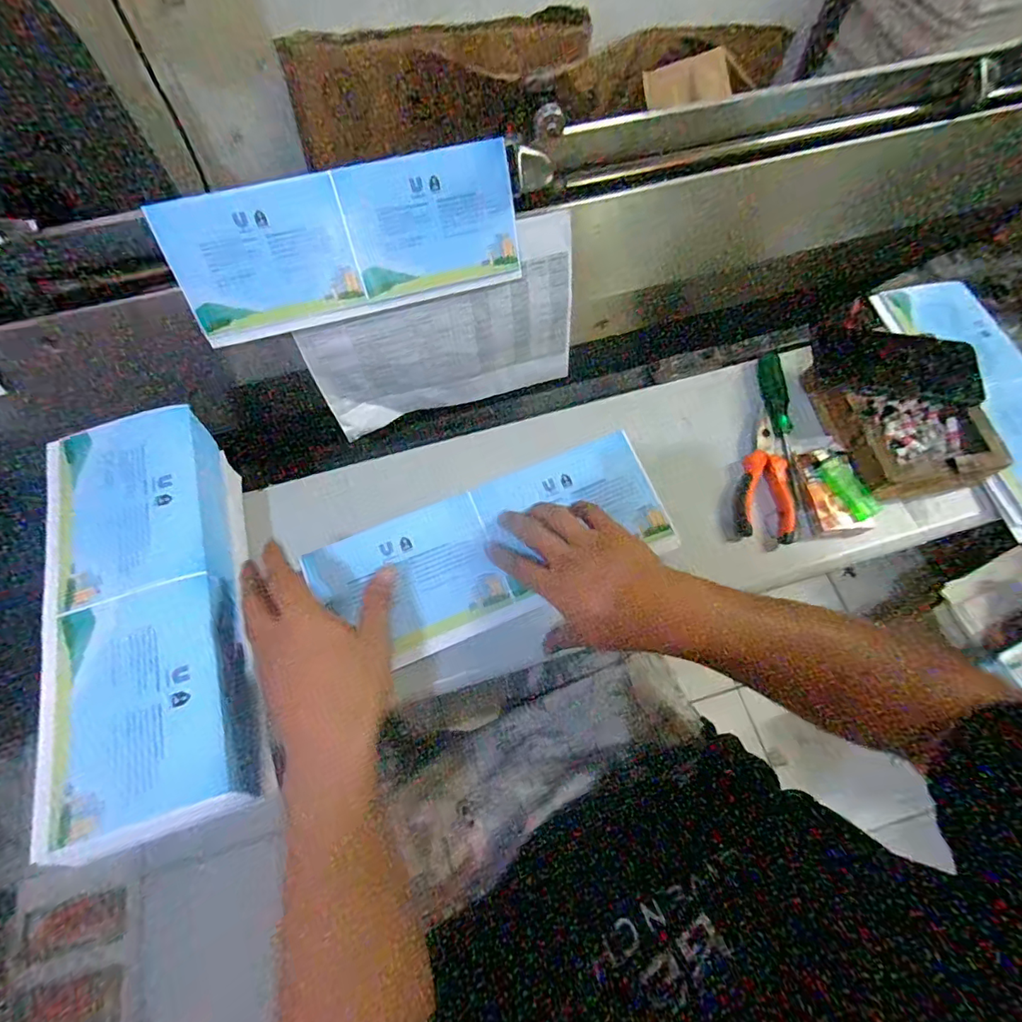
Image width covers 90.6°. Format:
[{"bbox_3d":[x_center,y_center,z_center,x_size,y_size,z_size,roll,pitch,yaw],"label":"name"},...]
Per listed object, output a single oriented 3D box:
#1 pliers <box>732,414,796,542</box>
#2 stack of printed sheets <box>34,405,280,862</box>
[{"bbox_3d":[0.255,-0.031,0.514,0.051,0.036,0.125,7,66,3],"label":"pliers"},{"bbox_3d":[-0.279,0.081,0.404,0.126,0.091,0.310,-17,68,-7],"label":"stack of printed sheets"}]

